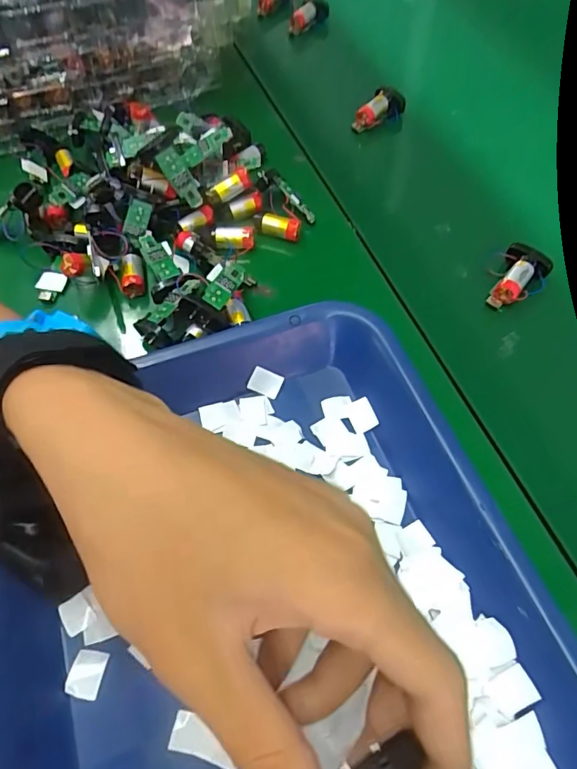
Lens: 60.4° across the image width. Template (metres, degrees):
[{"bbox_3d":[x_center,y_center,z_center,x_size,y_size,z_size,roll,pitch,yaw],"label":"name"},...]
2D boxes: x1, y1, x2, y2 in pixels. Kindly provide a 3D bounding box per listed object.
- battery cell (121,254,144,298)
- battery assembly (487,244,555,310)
[{"bbox_3d":[-0.113,-0.079,0.358,0.015,0.017,0.029,-11,60,-3],"label":"battery cell"},{"bbox_3d":[0.163,-0.075,0.356,0.036,0.022,0.048,29,65,18],"label":"battery assembly"}]

